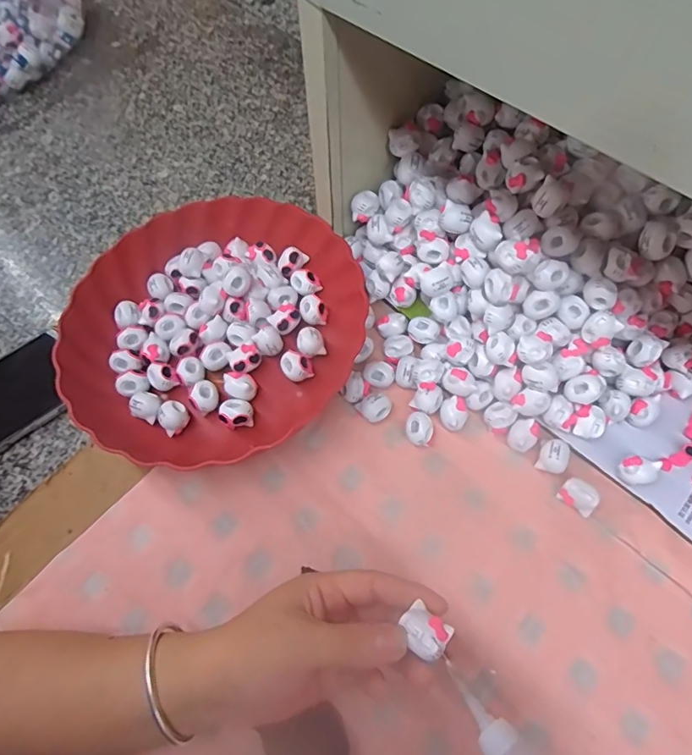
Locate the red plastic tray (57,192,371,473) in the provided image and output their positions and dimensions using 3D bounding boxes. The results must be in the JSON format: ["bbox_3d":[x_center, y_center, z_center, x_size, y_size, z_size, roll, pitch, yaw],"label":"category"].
[{"bbox_3d":[-0.108,-0.048,0.406,0.239,0.048,0.226,-29,65,-8],"label":"red plastic tray"}]

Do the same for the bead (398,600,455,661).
[{"bbox_3d":[0.040,0.131,0.249,0.023,0.009,0.021,38,73,17],"label":"bead"}]

